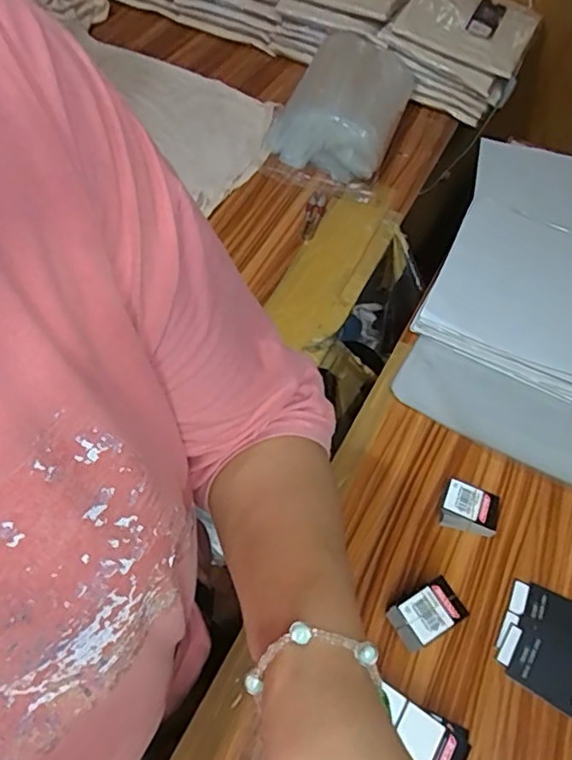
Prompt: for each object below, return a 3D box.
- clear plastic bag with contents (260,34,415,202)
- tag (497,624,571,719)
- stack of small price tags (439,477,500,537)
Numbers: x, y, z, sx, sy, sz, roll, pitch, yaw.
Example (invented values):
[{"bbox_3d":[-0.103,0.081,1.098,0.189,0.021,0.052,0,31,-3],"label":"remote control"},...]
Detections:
[{"bbox_3d":[0.088,-0.433,0.907,0.184,0.098,0.309,16,56,7],"label":"clear plastic bag with contents"},{"bbox_3d":[0.242,0.260,0.485,0.118,0.006,0.050,28,57,16],"label":"tag"},{"bbox_3d":[0.180,0.126,0.561,0.052,0.023,0.044,18,56,8],"label":"stack of small price tags"}]

